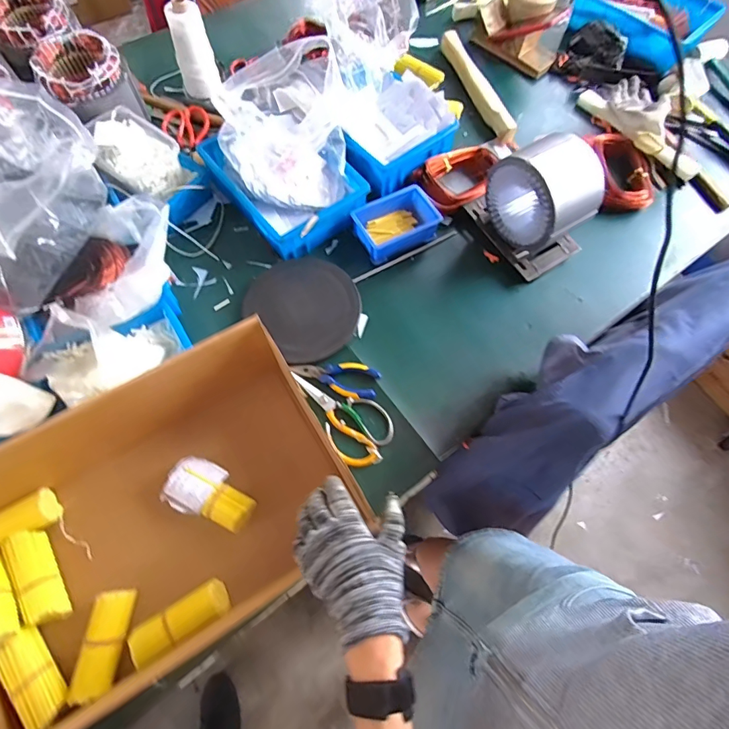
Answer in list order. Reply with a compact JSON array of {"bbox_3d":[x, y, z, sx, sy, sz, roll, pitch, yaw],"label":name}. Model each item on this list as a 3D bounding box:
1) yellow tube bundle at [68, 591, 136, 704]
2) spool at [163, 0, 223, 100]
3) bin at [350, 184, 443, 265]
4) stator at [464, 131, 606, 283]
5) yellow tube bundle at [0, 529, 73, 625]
[{"bbox_3d":[-0.330,0.356,0.548,0.047,0.041,0.120,4,68,-1],"label":"yellow tube bundle"},{"bbox_3d":[-0.341,-0.622,0.857,0.074,0.153,0.079,1,68,-2],"label":"spool"},{"bbox_3d":[0.062,-0.266,0.807,0.156,0.055,0.105,-28,72,-12],"label":"bin"},{"bbox_3d":[0.303,-0.283,0.756,0.128,0.204,0.177,-31,73,-13],"label":"stator"},{"bbox_3d":[-0.437,0.283,0.573,0.042,0.040,0.122,-29,72,-13],"label":"yellow tube bundle"}]

